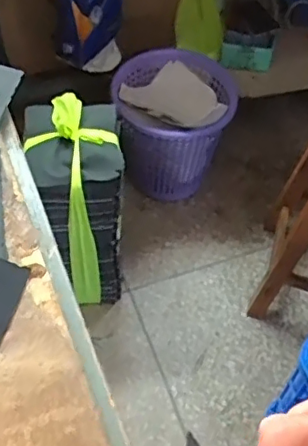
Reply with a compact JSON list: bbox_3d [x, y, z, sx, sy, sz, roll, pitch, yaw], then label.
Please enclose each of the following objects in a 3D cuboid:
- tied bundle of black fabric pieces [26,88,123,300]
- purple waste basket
[{"bbox_3d":[-0.150,-0.040,1.158,0.160,0.392,0.211,-3,55,-6],"label":"tied bundle of black fabric pieces"},{"bbox_3d":[0.028,-0.230,1.408,0.274,0.282,0.263,14,55,6],"label":"purple waste basket"}]

